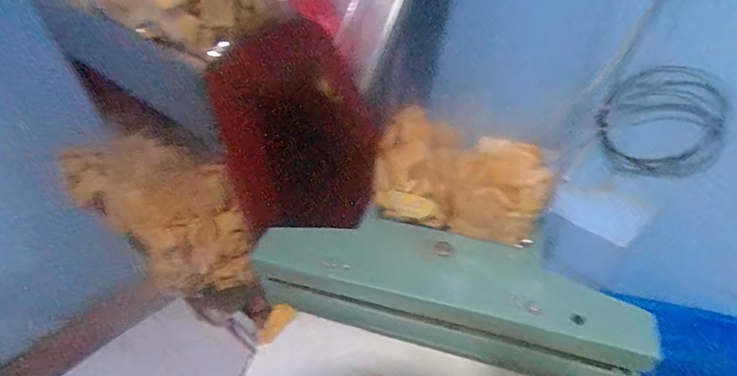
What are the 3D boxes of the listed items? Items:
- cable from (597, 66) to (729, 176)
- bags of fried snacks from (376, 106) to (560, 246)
[{"bbox_3d":[0.514,-0.110,0.790,0.210,0.218,0.039,6,45,10],"label":"cable"},{"bbox_3d":[0.101,-0.002,0.536,0.209,0.115,0.083,21,50,23],"label":"bags of fried snacks"}]

